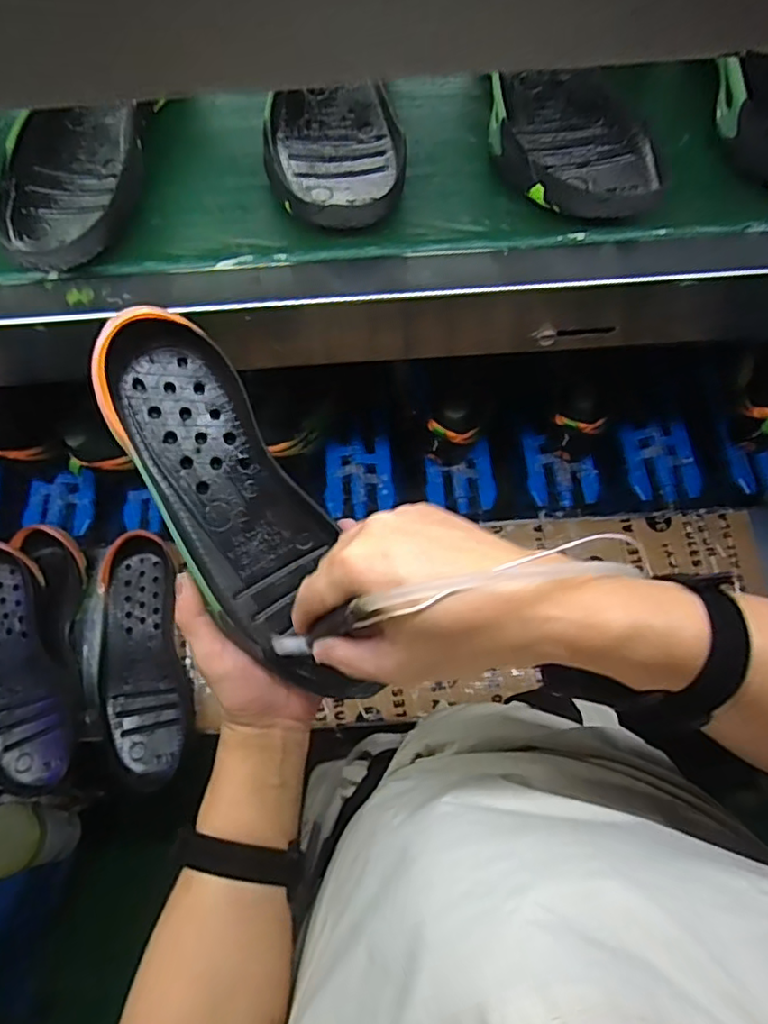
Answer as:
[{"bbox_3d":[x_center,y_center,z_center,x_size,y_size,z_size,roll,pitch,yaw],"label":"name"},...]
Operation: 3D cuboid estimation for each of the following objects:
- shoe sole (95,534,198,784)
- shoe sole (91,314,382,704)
[{"bbox_3d":[-0.279,0.165,0.683,0.097,0.054,0.277,-13,72,-3],"label":"shoe sole"},{"bbox_3d":[-0.093,0.005,0.405,0.090,0.035,0.282,-27,99,-8],"label":"shoe sole"}]

